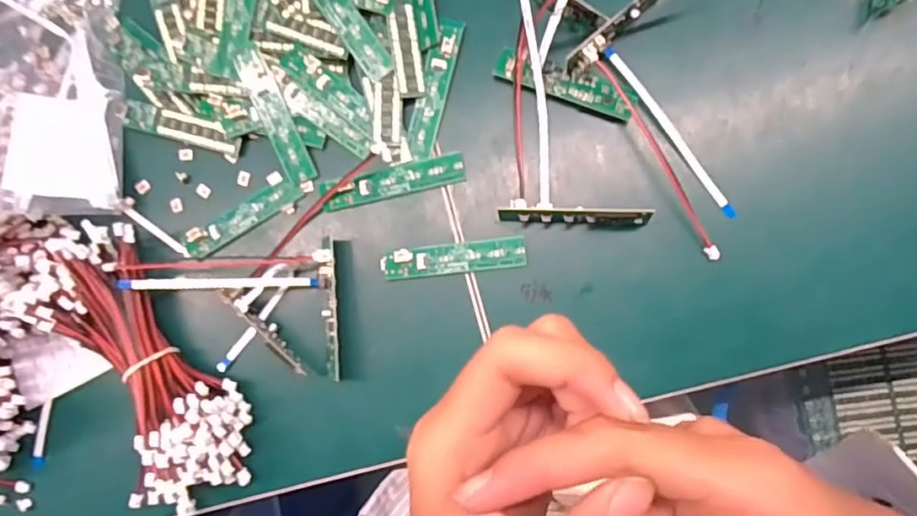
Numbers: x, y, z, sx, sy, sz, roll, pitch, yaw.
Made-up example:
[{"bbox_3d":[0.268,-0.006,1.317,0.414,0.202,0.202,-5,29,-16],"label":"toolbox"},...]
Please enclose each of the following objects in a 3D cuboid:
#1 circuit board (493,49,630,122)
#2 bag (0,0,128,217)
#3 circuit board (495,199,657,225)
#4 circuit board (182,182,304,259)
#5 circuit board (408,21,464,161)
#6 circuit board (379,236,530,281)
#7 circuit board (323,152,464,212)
[{"bbox_3d":[0.060,-0.101,0.334,0.080,0.011,0.019,21,79,4],"label":"circuit board"},{"bbox_3d":[-0.261,-0.106,0.375,0.091,0.018,0.158,-3,80,-5],"label":"bag"},{"bbox_3d":[0.064,-0.025,0.328,0.082,0.016,0.012,3,88,9],"label":"circuit board"},{"bbox_3d":[-0.134,-0.025,0.358,0.078,0.010,0.016,-30,84,6],"label":"circuit board"},{"bbox_3d":[-0.014,-0.100,0.346,0.017,0.006,0.083,15,90,9],"label":"circuit board"},{"bbox_3d":[-0.003,0.001,0.341,0.084,0.008,0.017,-6,87,8],"label":"circuit board"},{"bbox_3d":[-0.040,-0.045,0.348,0.086,0.008,0.017,-13,86,8],"label":"circuit board"}]

